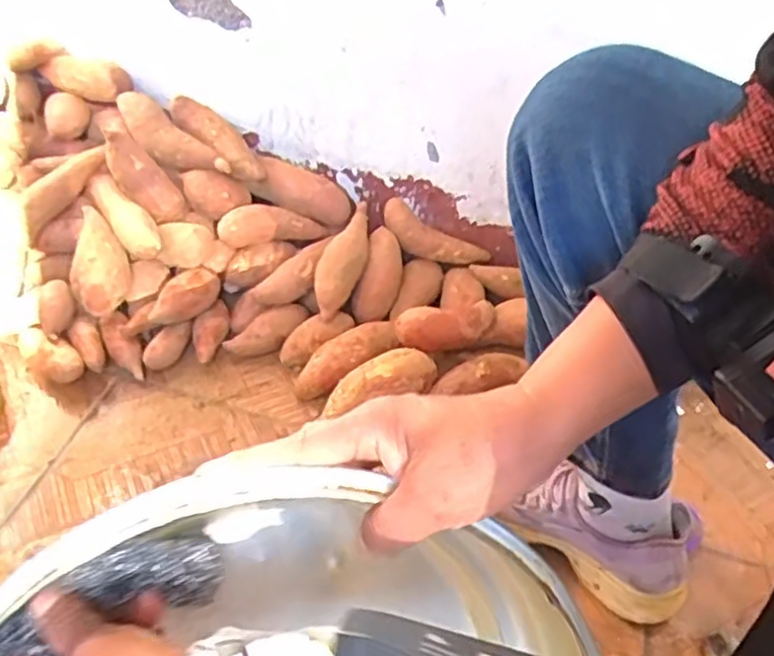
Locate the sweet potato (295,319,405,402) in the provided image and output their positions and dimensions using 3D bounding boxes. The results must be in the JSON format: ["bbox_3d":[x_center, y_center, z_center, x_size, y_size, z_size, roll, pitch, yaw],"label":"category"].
[{"bbox_3d":[-0.043,0.040,0.804,0.130,0.056,0.046,-28,53,-34],"label":"sweet potato"}]

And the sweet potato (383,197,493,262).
[{"bbox_3d":[0.059,-0.114,0.888,0.145,0.034,0.044,25,44,-8],"label":"sweet potato"}]

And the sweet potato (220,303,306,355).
[{"bbox_3d":[-0.141,0.006,0.824,0.106,0.047,0.038,-16,49,-22],"label":"sweet potato"}]

